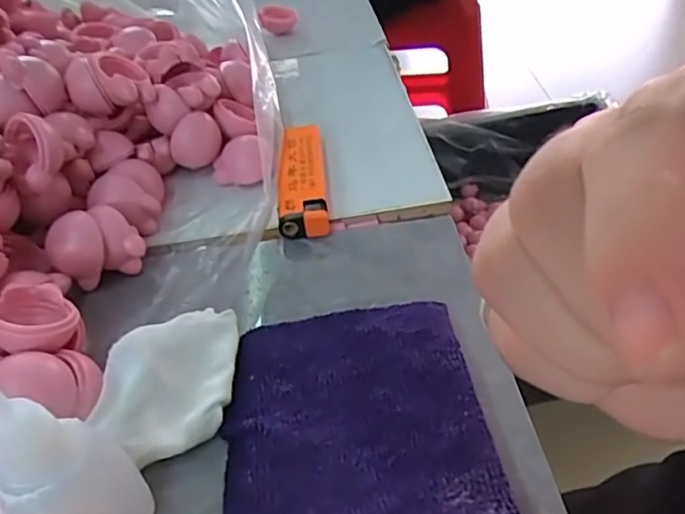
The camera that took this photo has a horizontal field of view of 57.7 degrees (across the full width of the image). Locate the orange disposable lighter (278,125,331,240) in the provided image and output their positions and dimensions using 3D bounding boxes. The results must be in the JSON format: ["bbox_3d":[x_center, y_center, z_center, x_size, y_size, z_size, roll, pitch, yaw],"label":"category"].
[{"bbox_3d":[-0.019,-0.039,0.310,0.022,0.017,0.076,-2,42,-1],"label":"orange disposable lighter"}]

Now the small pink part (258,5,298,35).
[{"bbox_3d":[-0.048,-0.180,0.471,0.027,0.018,0.016,-2,41,5],"label":"small pink part"}]

